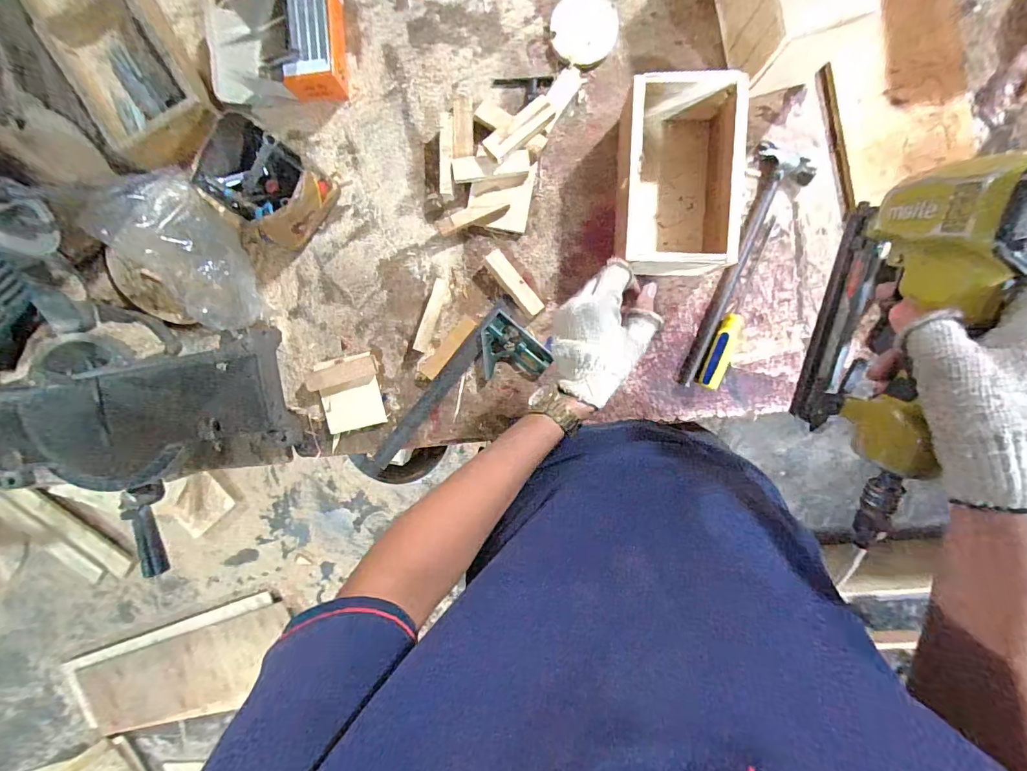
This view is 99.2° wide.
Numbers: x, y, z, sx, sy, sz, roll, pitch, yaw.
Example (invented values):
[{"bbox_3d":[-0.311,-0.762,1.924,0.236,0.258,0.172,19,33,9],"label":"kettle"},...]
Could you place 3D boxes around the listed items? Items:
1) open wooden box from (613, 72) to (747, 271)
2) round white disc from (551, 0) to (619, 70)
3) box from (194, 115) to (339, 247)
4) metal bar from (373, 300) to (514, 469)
[{"bbox_3d":[0.186,-0.233,0.502,0.119,0.081,0.194,0,95,4],"label":"open wooden box"},{"bbox_3d":[0.087,-0.435,0.534,0.080,0.012,0.079,0,95,3],"label":"round white disc"},{"bbox_3d":[-0.302,-0.247,0.542,0.124,0.086,0.107,37,96,-1],"label":"box"},{"bbox_3d":[-0.099,0.001,0.590,0.028,0.011,0.281,39,96,-7],"label":"metal bar"}]

